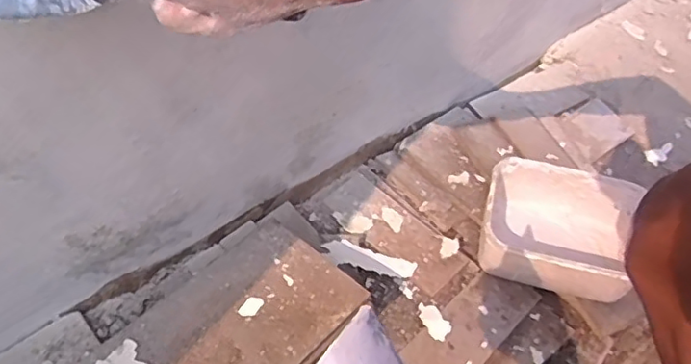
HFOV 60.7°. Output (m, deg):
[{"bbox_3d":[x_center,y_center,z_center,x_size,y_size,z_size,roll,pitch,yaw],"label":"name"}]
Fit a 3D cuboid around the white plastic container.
[{"bbox_3d":[0.260,0.063,0.721,0.180,0.091,0.136,14,48,9],"label":"white plastic container"}]

